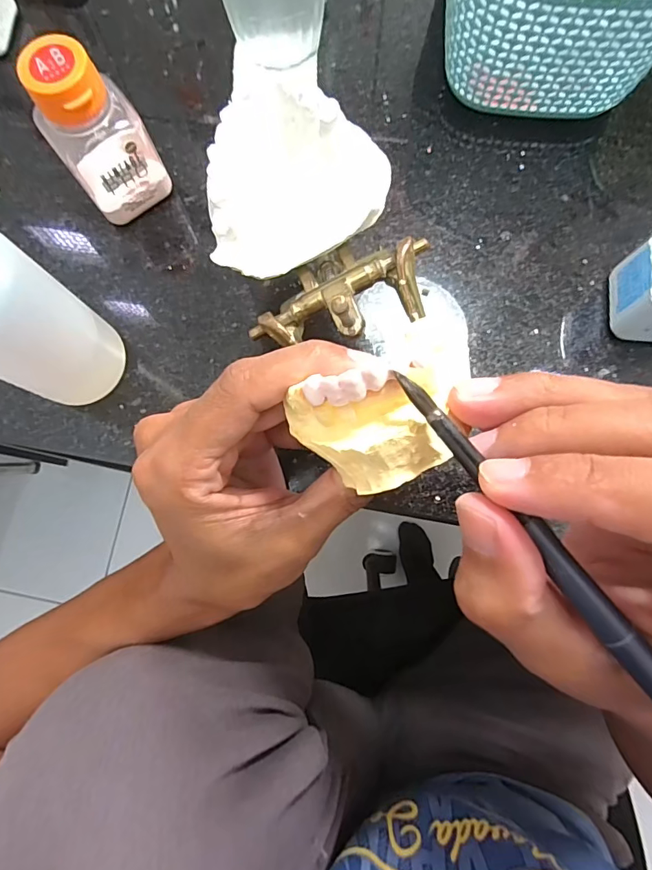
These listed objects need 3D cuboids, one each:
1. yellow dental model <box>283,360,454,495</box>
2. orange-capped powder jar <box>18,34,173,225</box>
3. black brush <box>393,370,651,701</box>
[{"bbox_3d":[0.013,0.000,0.126,0.041,0.023,0.030,-9,80,0],"label":"yellow dental model"},{"bbox_3d":[-0.108,-0.143,0.220,0.041,0.073,0.033,-37,81,-5],"label":"orange-capped powder jar"},{"bbox_3d":[0.068,0.043,0.113,0.006,0.005,0.152,-39,87,-6],"label":"black brush"}]

